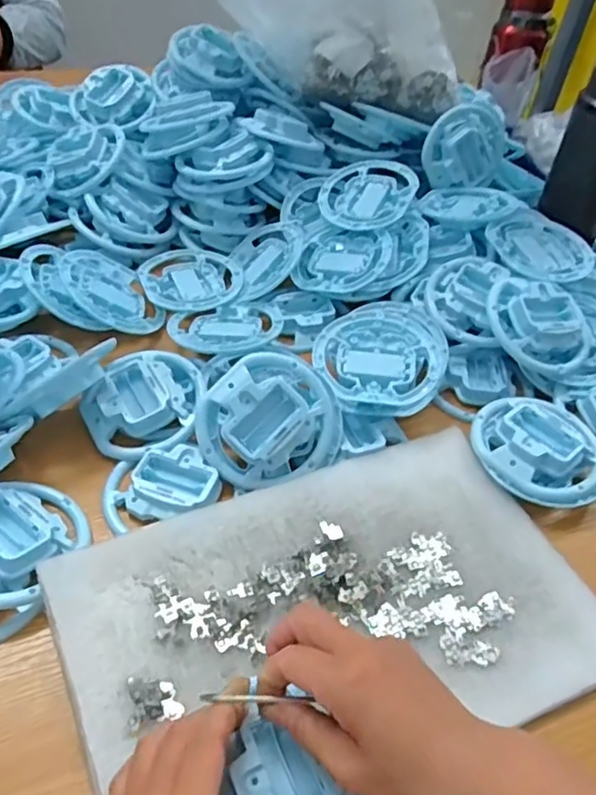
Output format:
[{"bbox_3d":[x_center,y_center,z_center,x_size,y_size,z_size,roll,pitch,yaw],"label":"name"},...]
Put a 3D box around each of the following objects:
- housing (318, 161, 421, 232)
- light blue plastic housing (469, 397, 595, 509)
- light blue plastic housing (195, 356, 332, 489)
[{"bbox_3d":[0.073,-0.216,0.669,0.097,0.020,0.097,23,66,23],"label":"housing"},{"bbox_3d":[0.196,0.040,0.502,0.099,0.029,0.103,3,49,-4],"label":"light blue plastic housing"},{"bbox_3d":[-0.024,0.017,0.474,0.105,0.019,0.097,0,88,-9],"label":"light blue plastic housing"}]

